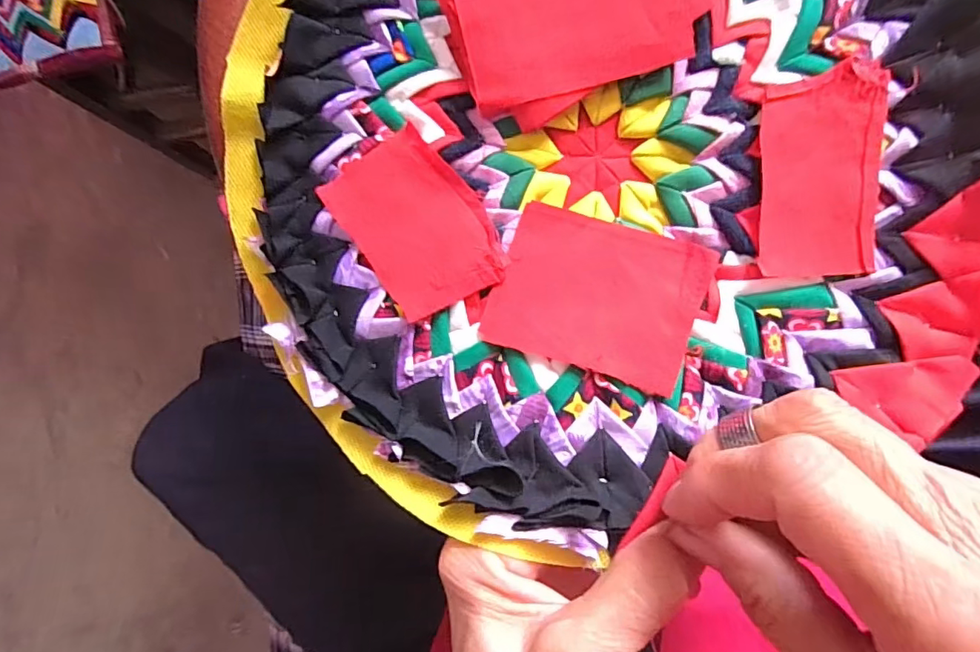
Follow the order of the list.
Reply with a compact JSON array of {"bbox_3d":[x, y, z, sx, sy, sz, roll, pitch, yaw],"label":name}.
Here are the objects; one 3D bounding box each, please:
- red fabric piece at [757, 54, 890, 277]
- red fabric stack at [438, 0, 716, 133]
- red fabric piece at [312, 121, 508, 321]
[{"bbox_3d":[0.115,-0.053,0.184,0.040,0.004,0.070,0,95,8],"label":"red fabric piece"},{"bbox_3d":[0.030,-0.115,0.189,0.088,0.008,0.063,-21,92,9],"label":"red fabric stack"},{"bbox_3d":[-0.028,-0.039,0.203,0.047,0.004,0.068,-35,84,6],"label":"red fabric piece"}]

